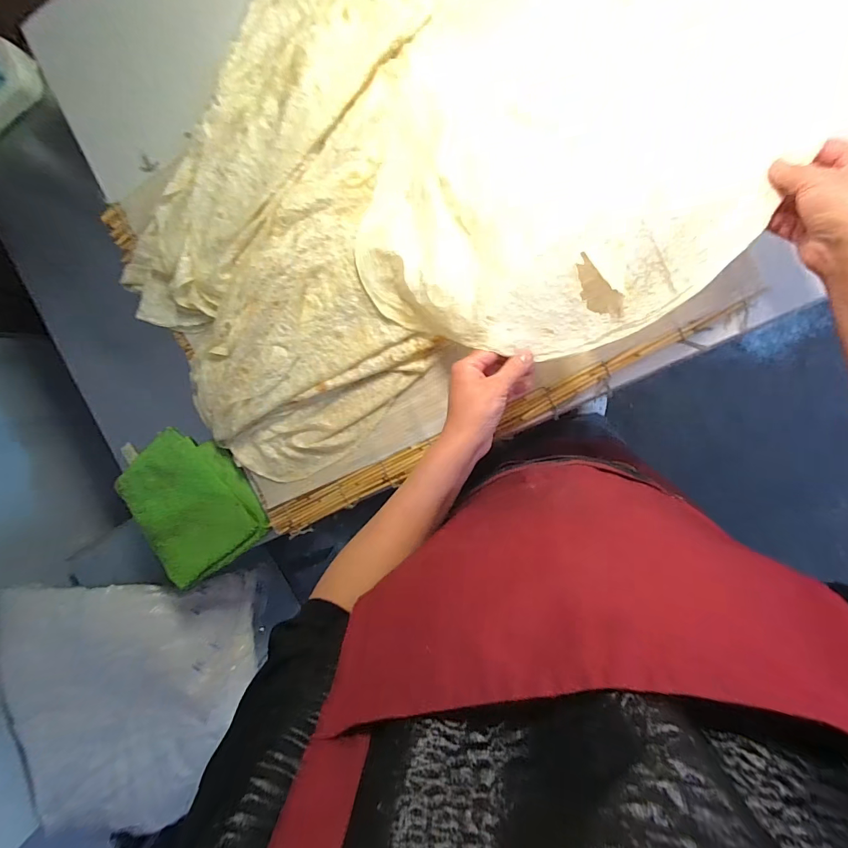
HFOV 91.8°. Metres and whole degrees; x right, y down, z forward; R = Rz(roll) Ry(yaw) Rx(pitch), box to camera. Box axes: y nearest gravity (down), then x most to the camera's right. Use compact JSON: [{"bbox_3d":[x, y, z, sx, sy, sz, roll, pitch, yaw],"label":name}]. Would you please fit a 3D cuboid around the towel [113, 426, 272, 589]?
[{"bbox_3d":[-0.376,0.130,0.661,0.224,0.043,0.221,-35,91,11],"label":"towel"}]

